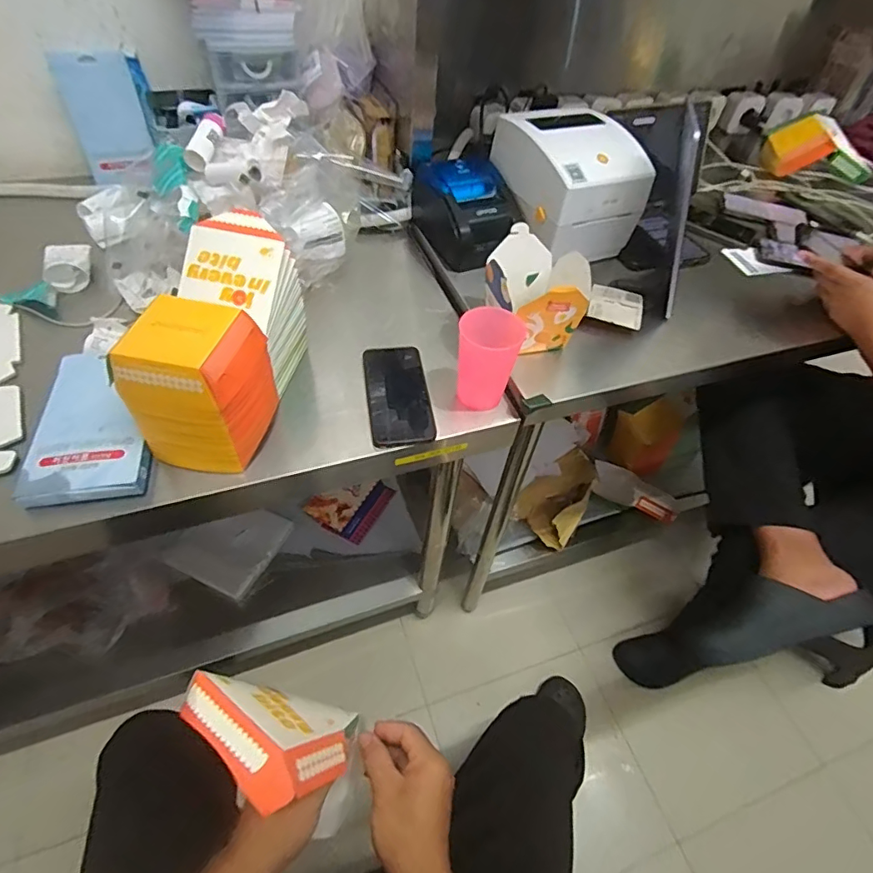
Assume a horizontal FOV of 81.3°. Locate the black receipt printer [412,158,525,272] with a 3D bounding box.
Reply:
[{"bbox_3d":[0.055,-0.371,0.838,0.135,0.099,0.186,-18,54,-18],"label":"black receipt printer"}]

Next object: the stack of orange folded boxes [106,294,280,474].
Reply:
[{"bbox_3d":[-0.252,-0.047,0.553,0.122,0.168,0.114,12,51,5],"label":"stack of orange folded boxes"}]

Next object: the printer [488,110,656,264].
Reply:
[{"bbox_3d":[0.206,-0.418,0.840,0.180,0.151,0.218,-21,56,-21],"label":"printer"}]

